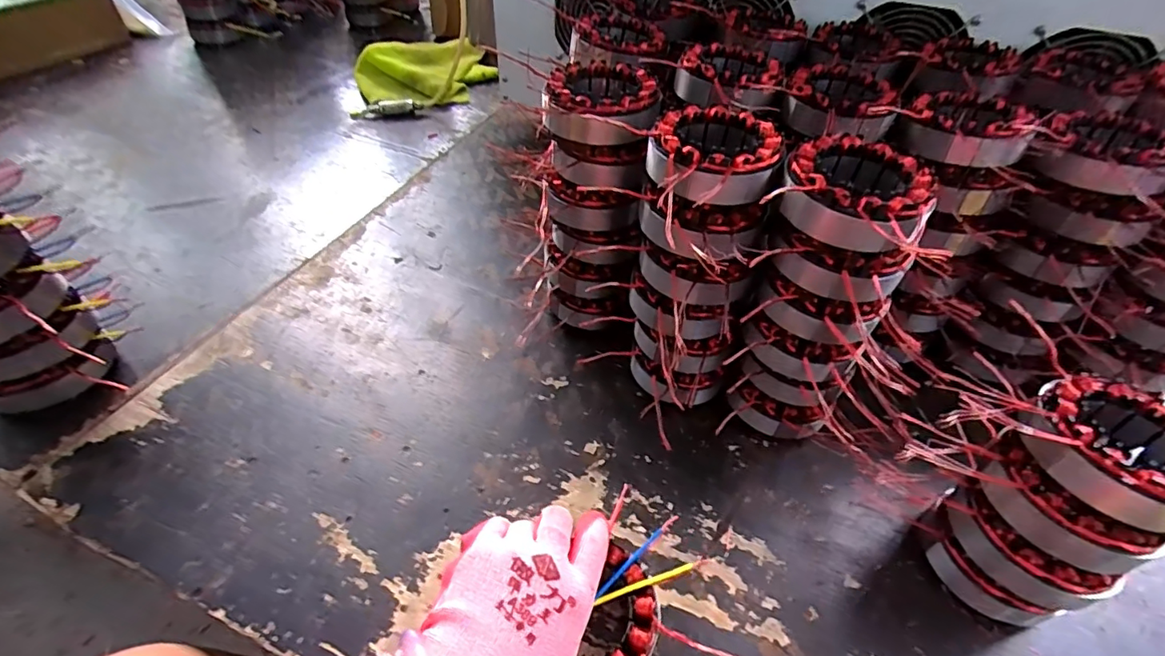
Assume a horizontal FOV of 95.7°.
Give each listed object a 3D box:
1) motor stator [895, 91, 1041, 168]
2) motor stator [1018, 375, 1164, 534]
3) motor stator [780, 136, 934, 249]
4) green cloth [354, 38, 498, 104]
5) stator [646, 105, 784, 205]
[{"bbox_3d":[0.297,-0.157,0.408,0.083,0.033,0.083,-34,58,-29],"label":"motor stator"},{"bbox_3d":[0.302,0.065,0.300,0.087,0.034,0.087,2,48,-2],"label":"motor stator"},{"bbox_3d":[0.165,-0.079,0.325,0.082,0.034,0.093,23,51,16],"label":"motor stator"},{"bbox_3d":[-0.252,-0.423,0.862,0.161,0.053,0.224,36,56,26],"label":"green cloth"},{"bbox_3d":[0.085,-0.110,0.345,0.081,0.030,0.095,8,48,4],"label":"stator"}]

